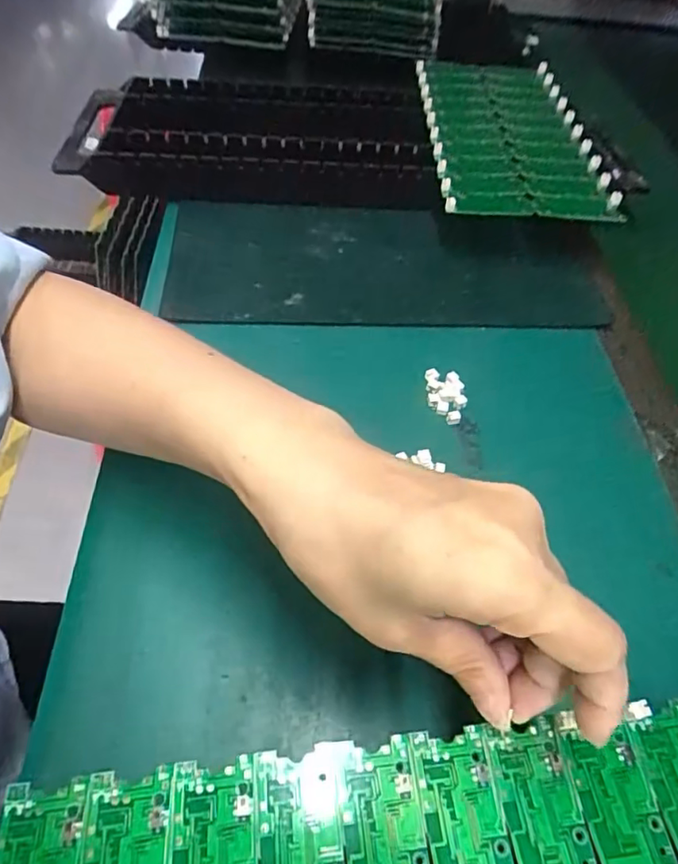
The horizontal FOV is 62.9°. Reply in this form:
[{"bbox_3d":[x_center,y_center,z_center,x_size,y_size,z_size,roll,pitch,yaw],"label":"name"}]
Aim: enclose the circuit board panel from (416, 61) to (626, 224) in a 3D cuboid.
[{"bbox_3d":[0.141,-0.258,0.471,0.132,0.009,0.262,2,54,-3],"label":"circuit board panel"}]

